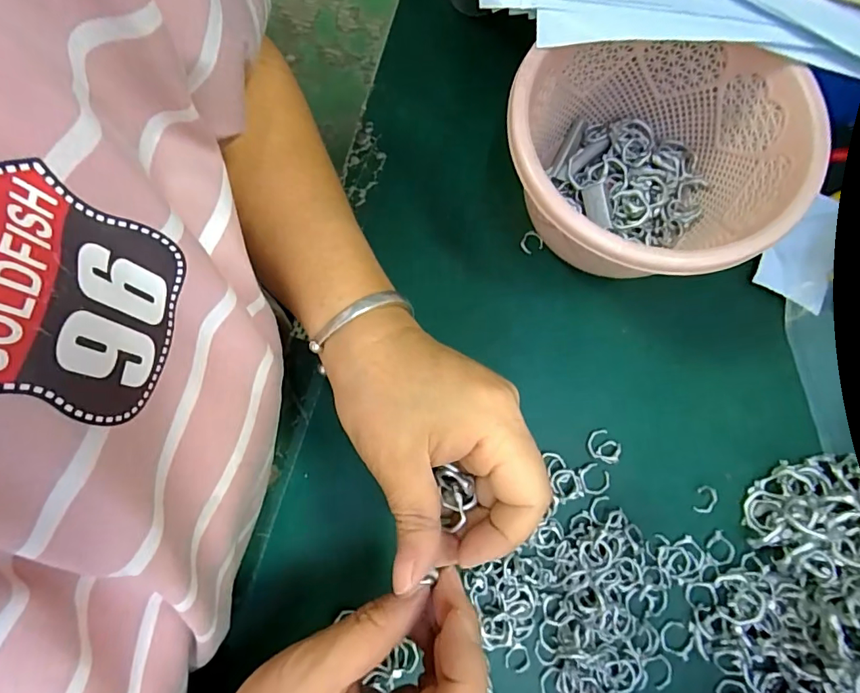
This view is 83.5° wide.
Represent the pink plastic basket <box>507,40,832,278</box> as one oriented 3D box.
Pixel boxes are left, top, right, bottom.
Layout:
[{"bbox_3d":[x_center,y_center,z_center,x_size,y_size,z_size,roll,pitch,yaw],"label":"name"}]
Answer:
[{"bbox_3d":[0.115,-0.096,0.274,0.144,0.091,0.139,0,77,0],"label":"pink plastic basket"}]

